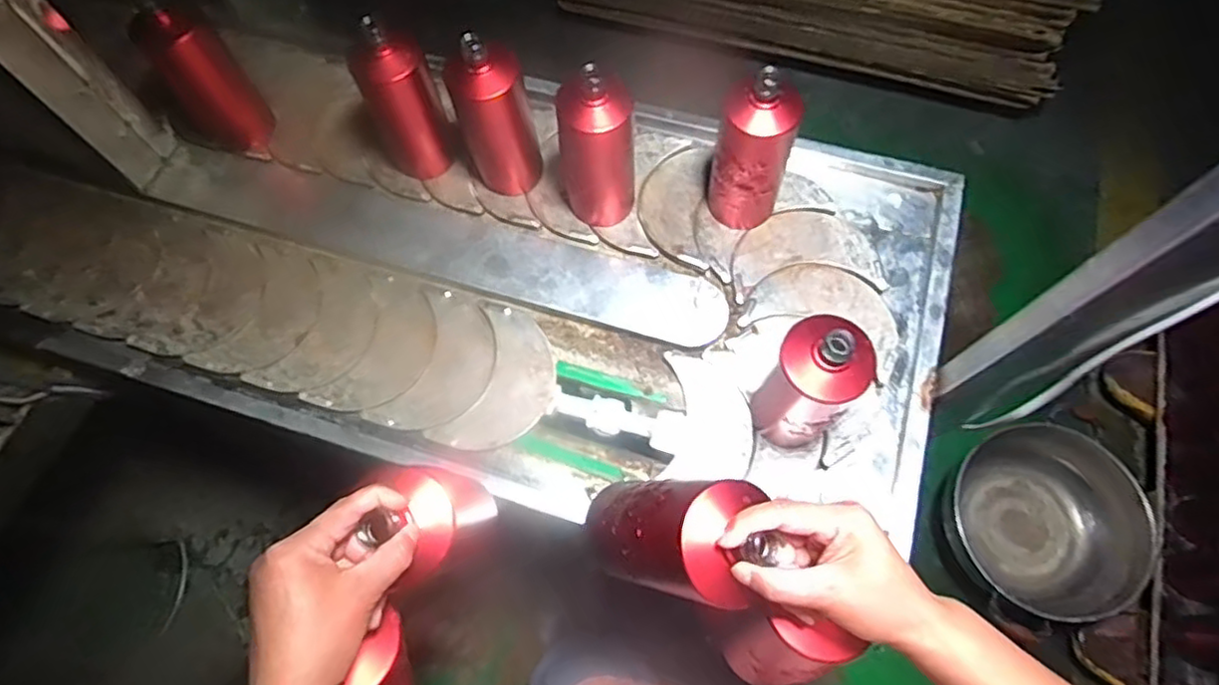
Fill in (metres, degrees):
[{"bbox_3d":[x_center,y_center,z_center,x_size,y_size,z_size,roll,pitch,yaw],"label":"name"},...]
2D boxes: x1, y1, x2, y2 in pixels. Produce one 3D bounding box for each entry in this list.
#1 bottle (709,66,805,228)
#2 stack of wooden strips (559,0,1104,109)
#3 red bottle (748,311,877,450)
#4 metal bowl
[{"bbox_3d":[0.162,-0.212,0.765,0.079,0.205,0.079,-1,70,2],"label":"bottle"},{"bbox_3d":[0.423,-0.843,1.650,1.270,0.267,0.149,15,71,9],"label":"stack of wooden strips"},{"bbox_3d":[0.194,0.040,0.668,0.077,0.207,0.079,-1,70,2],"label":"red bottle"},{"bbox_3d":[0.819,0.356,1.258,0.308,0.167,0.346,-31,71,-8],"label":"metal bowl"}]

